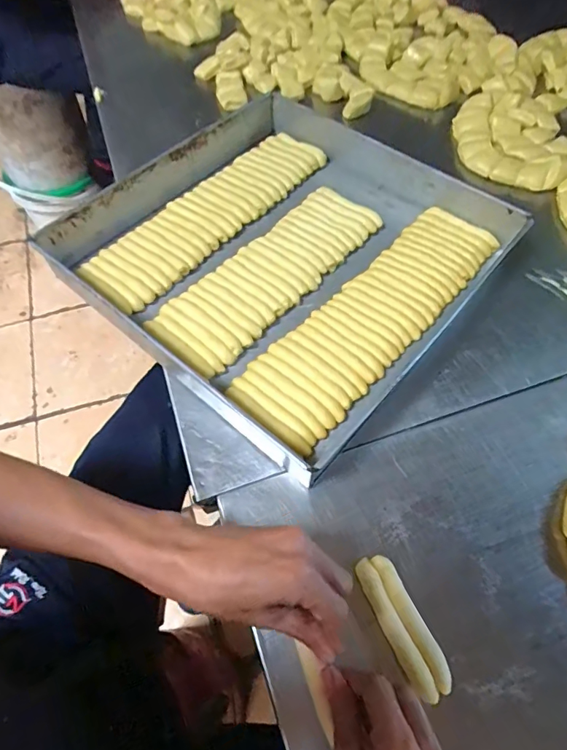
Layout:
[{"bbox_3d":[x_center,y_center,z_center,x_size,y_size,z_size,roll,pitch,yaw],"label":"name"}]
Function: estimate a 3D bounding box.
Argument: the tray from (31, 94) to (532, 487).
[{"bbox_3d":[0.005,-0.152,0.533,0.420,0.048,0.431,38,67,19],"label":"tray"}]

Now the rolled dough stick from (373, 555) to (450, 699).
[{"bbox_3d":[0.100,0.193,0.352,0.016,0.021,0.101,-23,63,-13],"label":"rolled dough stick"}]

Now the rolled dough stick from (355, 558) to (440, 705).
[{"bbox_3d":[0.086,0.199,0.351,0.017,0.019,0.104,-23,63,-13],"label":"rolled dough stick"}]

